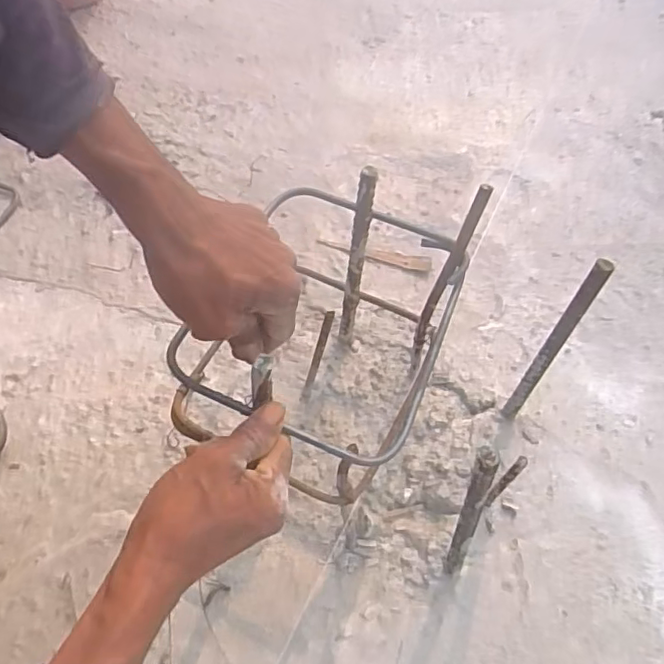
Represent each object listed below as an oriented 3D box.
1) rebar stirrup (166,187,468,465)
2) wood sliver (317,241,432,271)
[{"bbox_3d":[-0.005,-0.020,0.471,0.195,0.040,0.217,22,55,10],"label":"rebar stirrup"},{"bbox_3d":[0.054,-0.098,0.732,0.140,0.011,0.024,11,54,2],"label":"wood sliver"}]

